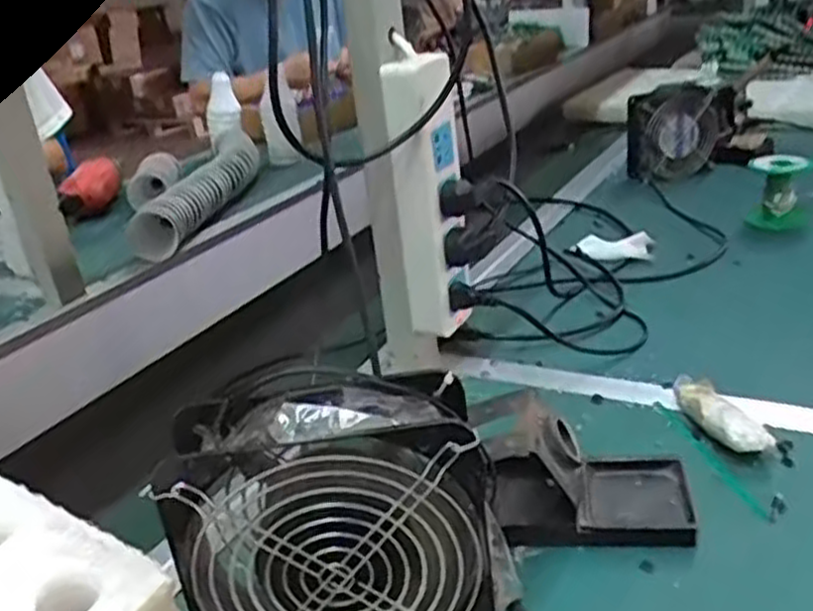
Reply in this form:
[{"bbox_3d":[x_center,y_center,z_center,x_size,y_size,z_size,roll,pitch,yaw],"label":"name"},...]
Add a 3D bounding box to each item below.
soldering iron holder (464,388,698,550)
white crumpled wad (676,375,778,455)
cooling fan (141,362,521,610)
[{"bbox_3d":[0.108,0.097,0.491,0.130,0.070,0.073,-1,26,10],"label":"soldering iron holder"},{"bbox_3d":[0.223,0.077,0.563,0.029,0.022,0.093,-10,26,-8],"label":"white crumpled wad"},{"bbox_3d":[-0.030,0.112,0.401,0.155,0.151,0.060,-5,26,0],"label":"cooling fan"}]

